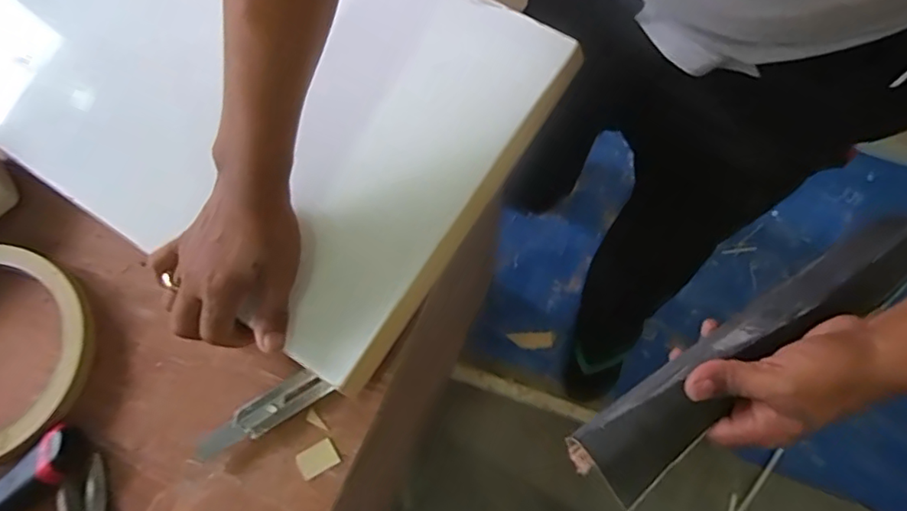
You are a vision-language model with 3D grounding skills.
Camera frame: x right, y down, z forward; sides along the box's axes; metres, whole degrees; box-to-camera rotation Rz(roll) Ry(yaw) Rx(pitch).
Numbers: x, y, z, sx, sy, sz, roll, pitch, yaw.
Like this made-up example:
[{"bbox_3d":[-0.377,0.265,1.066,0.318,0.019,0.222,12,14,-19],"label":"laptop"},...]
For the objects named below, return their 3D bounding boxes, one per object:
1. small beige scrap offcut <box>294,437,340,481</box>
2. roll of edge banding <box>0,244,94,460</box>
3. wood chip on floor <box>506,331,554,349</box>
[{"bbox_3d":[-0.112,0.166,0.452,0.032,0.004,0.022,-30,77,-5],"label":"small beige scrap offcut"},{"bbox_3d":[-0.406,0.080,0.465,0.186,0.030,0.182,-1,76,3],"label":"roll of edge banding"},{"bbox_3d":[0.171,0.188,1.221,0.099,0.014,0.035,-4,77,6],"label":"wood chip on floor"}]

